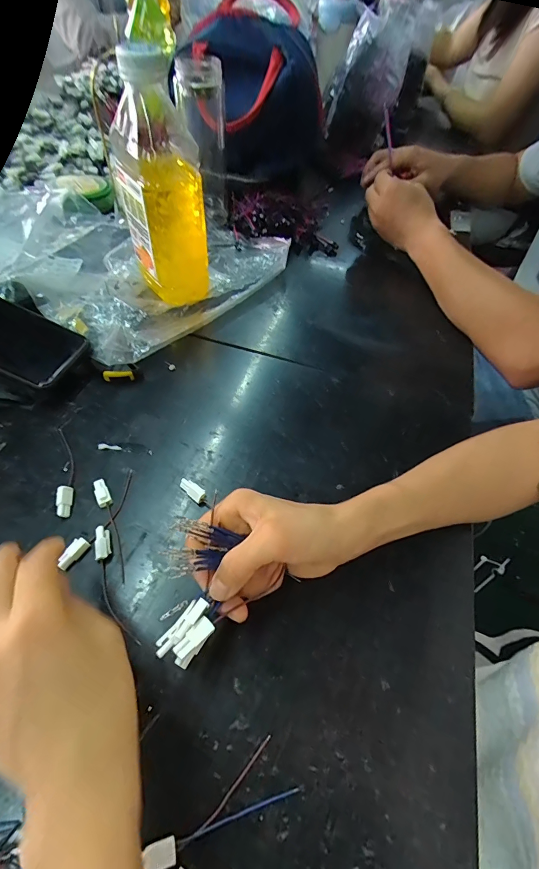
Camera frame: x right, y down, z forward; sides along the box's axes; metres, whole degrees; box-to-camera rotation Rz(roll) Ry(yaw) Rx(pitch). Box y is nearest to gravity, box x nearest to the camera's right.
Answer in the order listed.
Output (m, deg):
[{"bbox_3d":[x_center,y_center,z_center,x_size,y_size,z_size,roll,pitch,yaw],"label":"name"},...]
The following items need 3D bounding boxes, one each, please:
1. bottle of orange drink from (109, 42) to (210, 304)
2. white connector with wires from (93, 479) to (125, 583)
[{"bbox_3d":[-0.116,-0.252,0.402,0.068,0.214,0.074,-36,65,-25],"label":"bottle of orange drink"},{"bbox_3d":[-0.130,0.075,0.305,0.011,0.006,0.093,-22,60,-18],"label":"white connector with wires"}]

